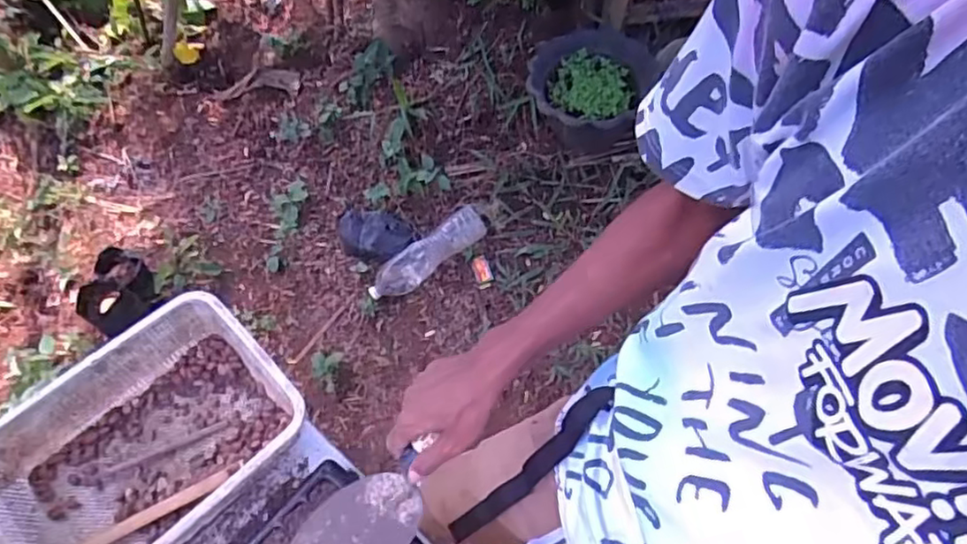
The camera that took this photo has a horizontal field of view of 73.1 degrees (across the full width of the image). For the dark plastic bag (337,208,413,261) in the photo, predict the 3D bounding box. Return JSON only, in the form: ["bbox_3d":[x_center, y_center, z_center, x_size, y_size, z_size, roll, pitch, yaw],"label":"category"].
[{"bbox_3d":[-0.280,-0.095,1.649,0.191,0.046,0.139,10,59,3],"label":"dark plastic bag"}]

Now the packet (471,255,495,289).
[{"bbox_3d":[-0.002,-0.001,1.616,0.040,0.020,0.085,-12,60,-11],"label":"packet"}]

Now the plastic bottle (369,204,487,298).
[{"bbox_3d":[-0.137,-0.043,1.599,0.323,0.066,0.073,-36,66,-2],"label":"plastic bottle"}]

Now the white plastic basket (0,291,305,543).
[{"bbox_3d":[-0.351,0.185,0.691,0.215,0.089,0.282,40,65,22],"label":"white plastic basket"}]

